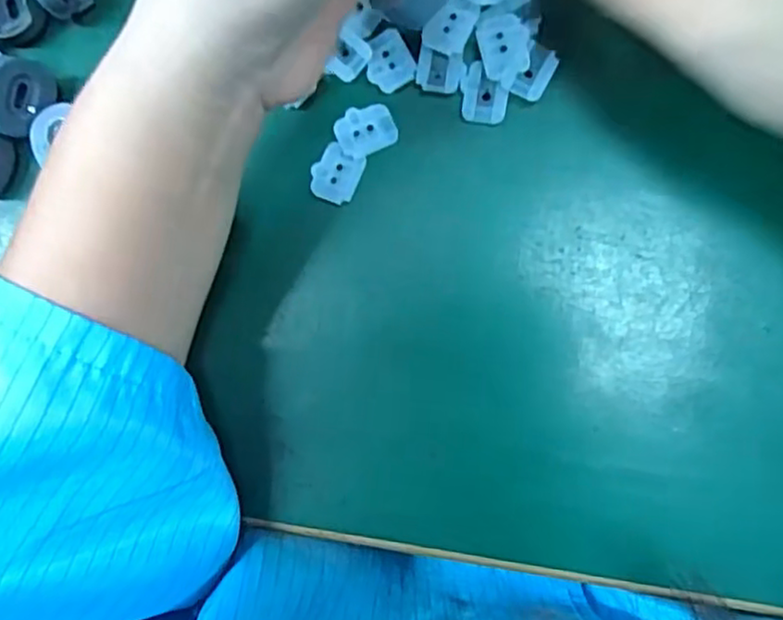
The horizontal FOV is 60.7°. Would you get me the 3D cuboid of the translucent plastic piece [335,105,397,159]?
[{"bbox_3d":[-0.010,-0.067,0.249,0.022,0.006,0.017,-25,86,6],"label":"translucent plastic piece"}]

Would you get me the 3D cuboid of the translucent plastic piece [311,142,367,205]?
[{"bbox_3d":[-0.020,-0.050,0.249,0.017,0.005,0.020,22,91,7],"label":"translucent plastic piece"}]

